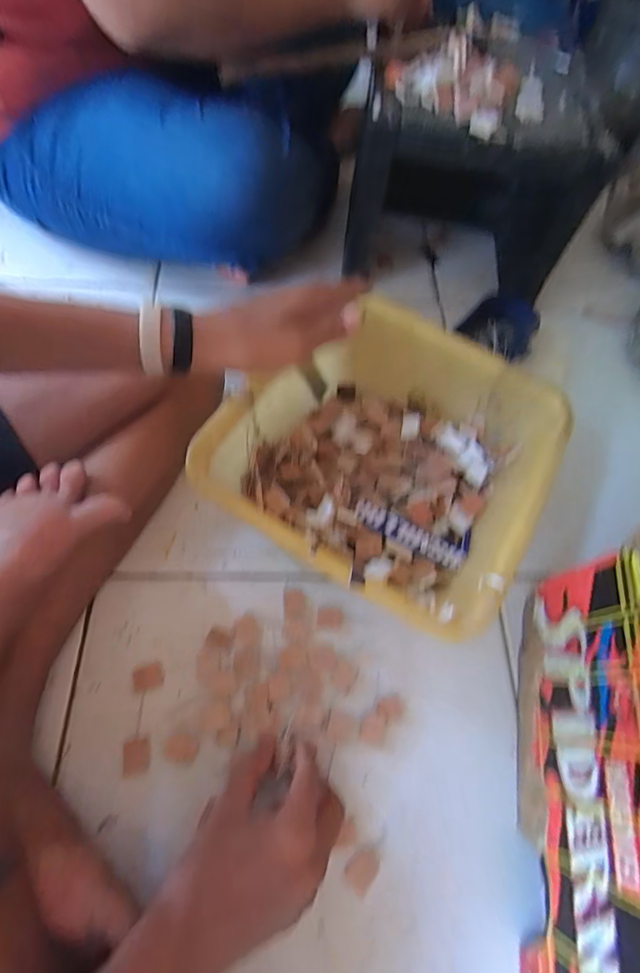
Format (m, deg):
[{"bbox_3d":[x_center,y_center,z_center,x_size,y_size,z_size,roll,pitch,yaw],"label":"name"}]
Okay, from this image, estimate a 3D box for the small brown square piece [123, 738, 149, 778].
[{"bbox_3d":[-0.152,0.224,0.363,0.020,0.004,0.025,-5,64,-8],"label":"small brown square piece"}]

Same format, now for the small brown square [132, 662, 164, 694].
[{"bbox_3d":[-0.152,0.169,0.389,0.025,0.004,0.021,-14,66,-12],"label":"small brown square"}]

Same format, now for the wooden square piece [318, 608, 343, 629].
[{"bbox_3d":[0.010,0.126,0.422,0.024,0.004,0.020,1,64,-5],"label":"wooden square piece"}]

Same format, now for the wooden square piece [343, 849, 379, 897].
[{"bbox_3d":[0.034,0.299,0.343,0.020,0.009,0.028,43,68,15],"label":"wooden square piece"}]

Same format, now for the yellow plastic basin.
[{"bbox_3d":[0.063,-0.026,0.422,0.258,0.112,0.258,31,70,11],"label":"yellow plastic basin"}]

